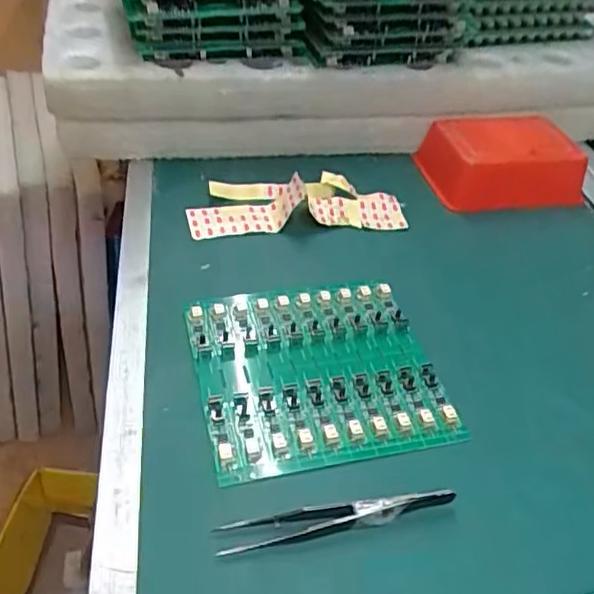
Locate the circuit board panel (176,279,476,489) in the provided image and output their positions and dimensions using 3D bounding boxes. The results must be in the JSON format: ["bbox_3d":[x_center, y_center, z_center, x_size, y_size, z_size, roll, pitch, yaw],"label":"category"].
[{"bbox_3d":[0.012,0.038,0.375,0.138,0.009,0.130,-7,43,-14],"label":"circuit board panel"}]

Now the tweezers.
[{"bbox_3d":[0.020,0.104,0.303,0.116,0.008,0.014,-6,43,-13],"label":"tweezers"}]

